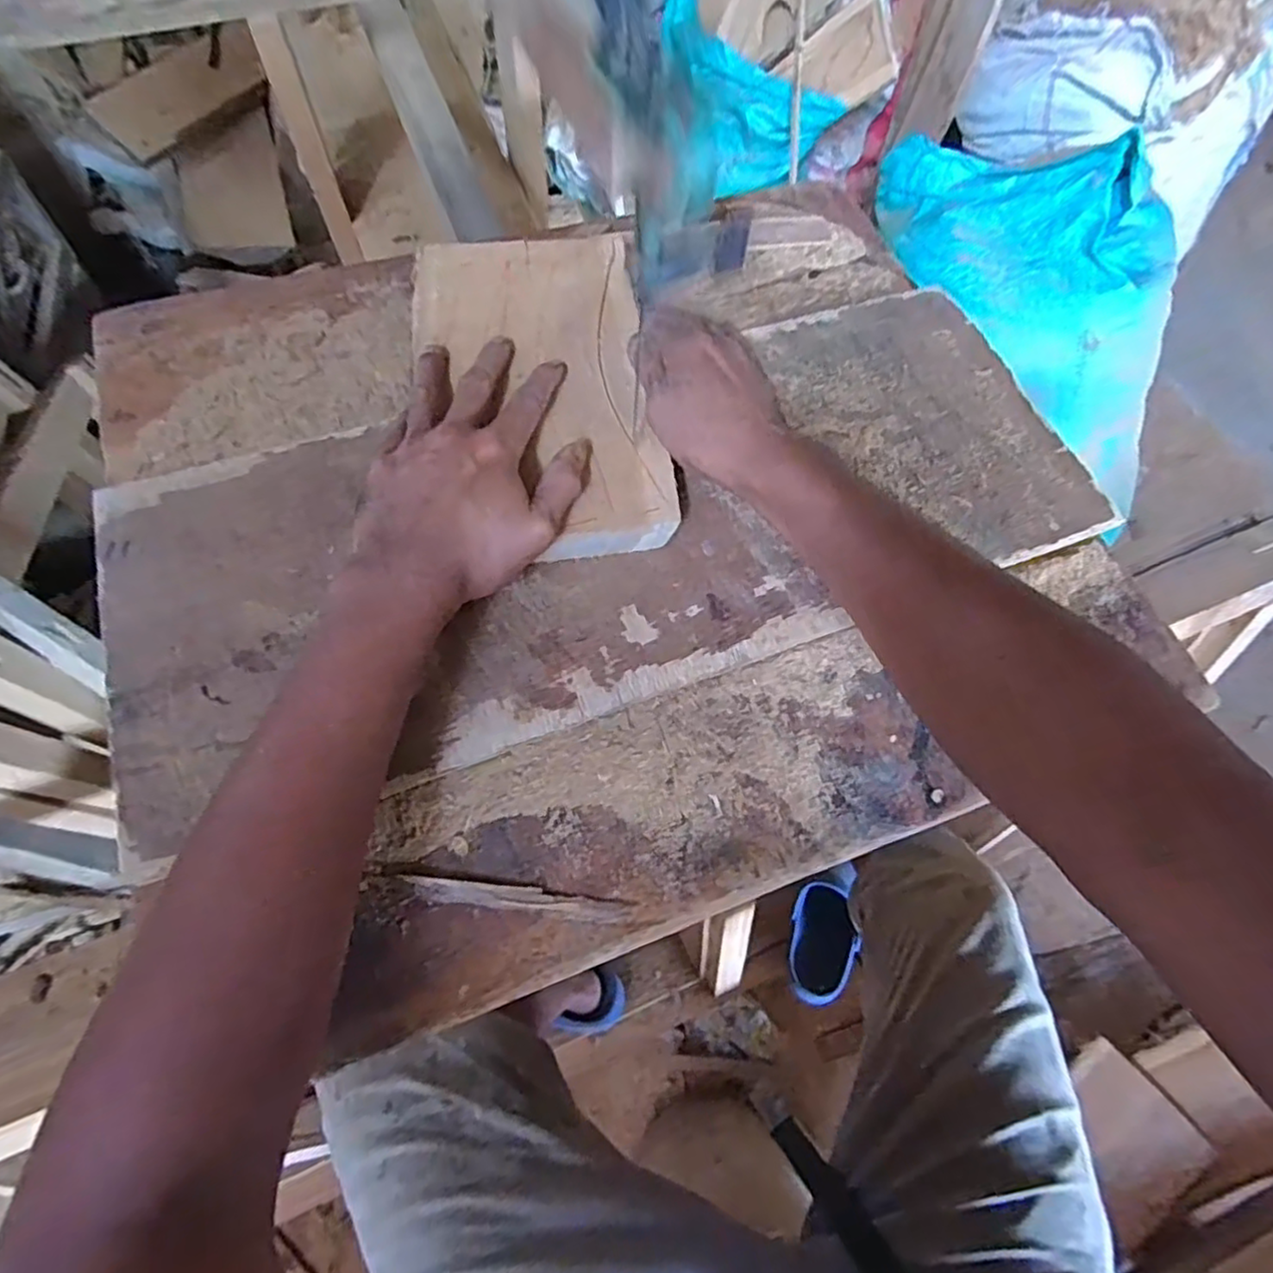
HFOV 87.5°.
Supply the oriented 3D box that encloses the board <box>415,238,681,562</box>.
[{"bbox_3d":[-0.064,-0.168,0.437,0.146,0.016,0.256,-8,68,-4],"label":"board"}]

